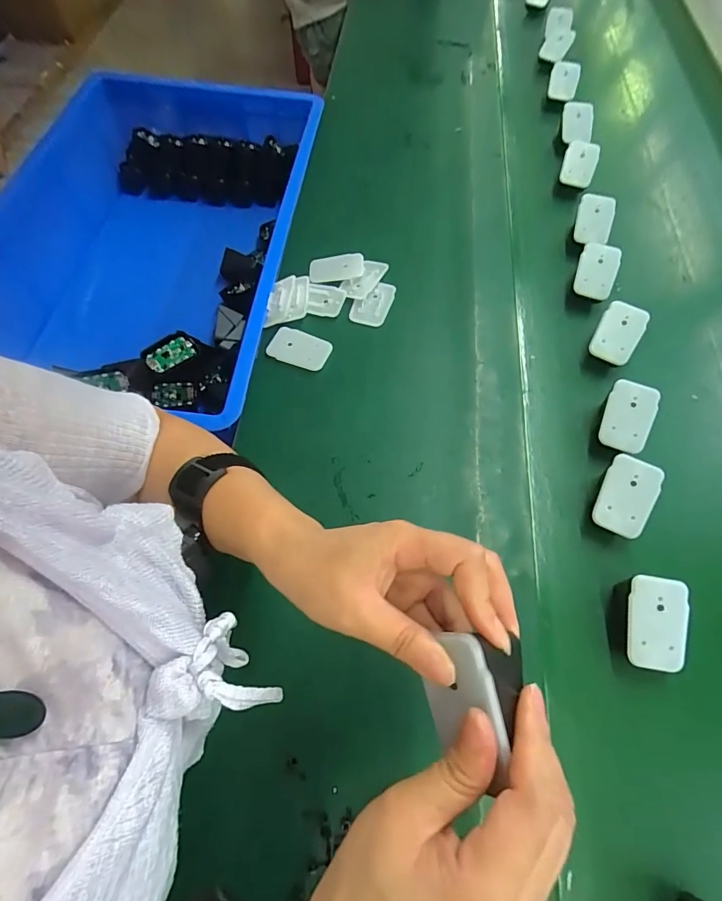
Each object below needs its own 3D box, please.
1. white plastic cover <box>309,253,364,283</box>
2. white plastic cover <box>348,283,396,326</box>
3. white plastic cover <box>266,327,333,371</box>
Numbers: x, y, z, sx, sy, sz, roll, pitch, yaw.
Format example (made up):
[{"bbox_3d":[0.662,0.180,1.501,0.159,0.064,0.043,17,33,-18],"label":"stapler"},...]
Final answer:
[{"bbox_3d":[-0.031,-0.230,0.540,0.069,0.008,0.038,-6,75,9],"label":"white plastic cover"},{"bbox_3d":[0.015,-0.181,0.524,0.042,0.009,0.063,18,66,9],"label":"white plastic cover"},{"bbox_3d":[-0.070,-0.118,0.489,0.068,0.005,0.041,19,66,9],"label":"white plastic cover"}]

